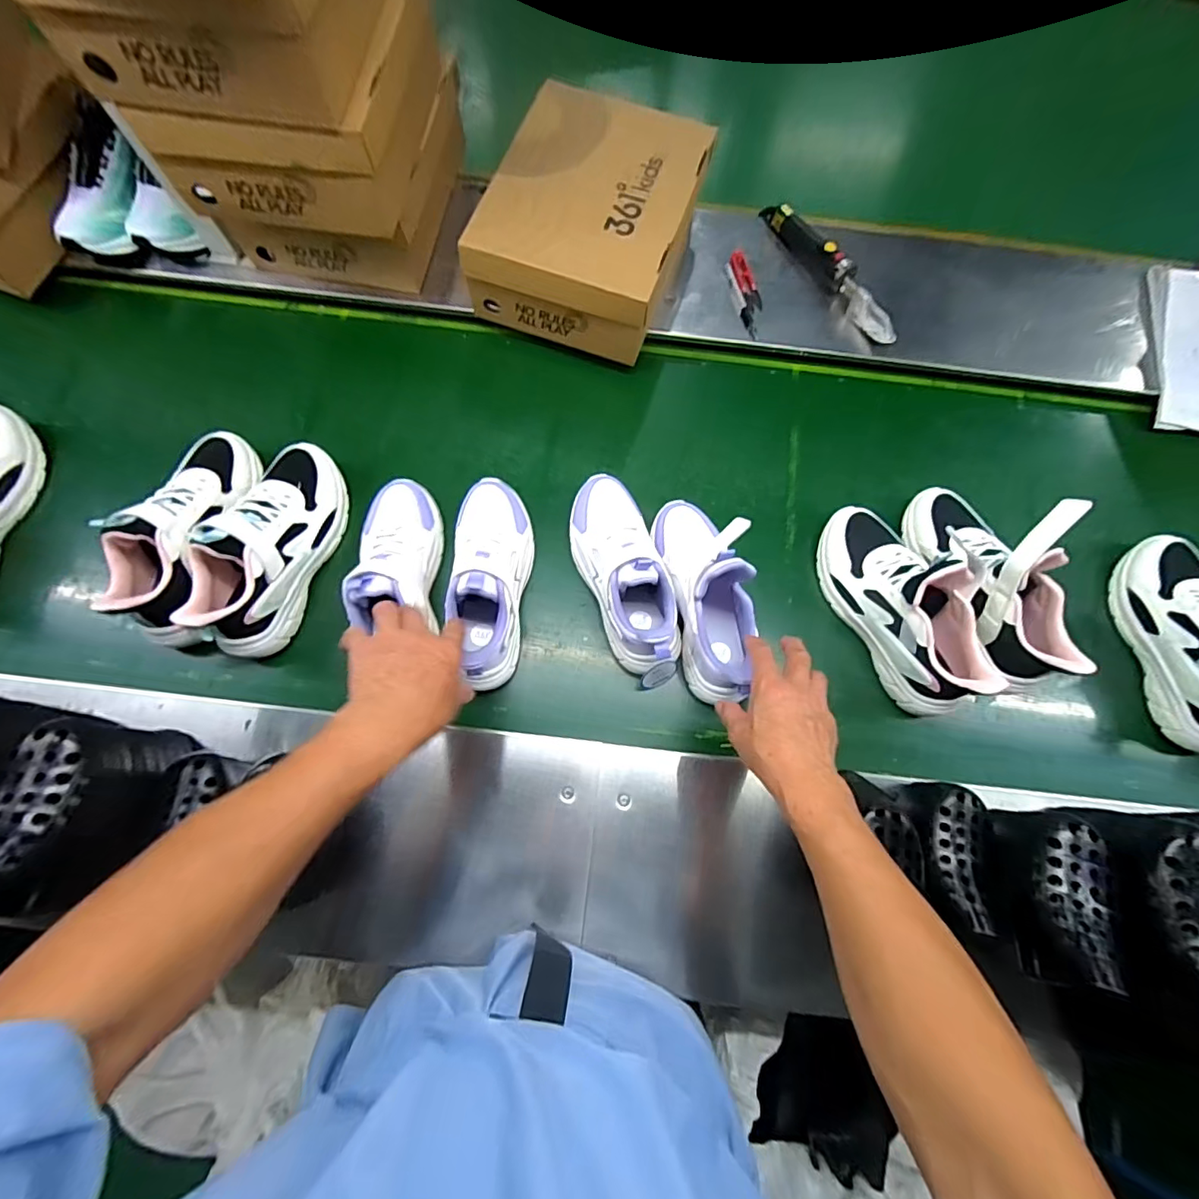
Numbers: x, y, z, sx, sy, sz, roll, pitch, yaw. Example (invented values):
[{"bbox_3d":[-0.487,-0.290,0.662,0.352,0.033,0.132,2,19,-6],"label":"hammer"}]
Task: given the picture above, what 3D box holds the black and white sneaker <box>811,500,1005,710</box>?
[{"bbox_3d":[0.355,0.002,0.605,0.096,0.127,0.257,-27,77,-8],"label":"black and white sneaker"}]

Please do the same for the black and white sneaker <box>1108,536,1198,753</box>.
[{"bbox_3d":[0.717,0.043,0.604,0.087,0.121,0.256,-4,76,-2],"label":"black and white sneaker"}]

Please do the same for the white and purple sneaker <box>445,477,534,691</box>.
[{"bbox_3d":[-0.124,-0.029,0.590,0.079,0.120,0.244,-1,73,-2],"label":"white and purple sneaker"}]

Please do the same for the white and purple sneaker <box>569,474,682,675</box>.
[{"bbox_3d":[0.026,-0.037,0.612,0.088,0.115,0.250,-19,76,-6],"label":"white and purple sneaker"}]

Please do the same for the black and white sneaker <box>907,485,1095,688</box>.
[{"bbox_3d":[0.445,-0.028,0.592,0.112,0.174,0.258,-12,73,-3],"label":"black and white sneaker"}]

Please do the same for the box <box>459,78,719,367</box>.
[{"bbox_3d":[-0.009,-0.497,0.691,0.237,0.126,0.290,19,74,6],"label":"box"}]

